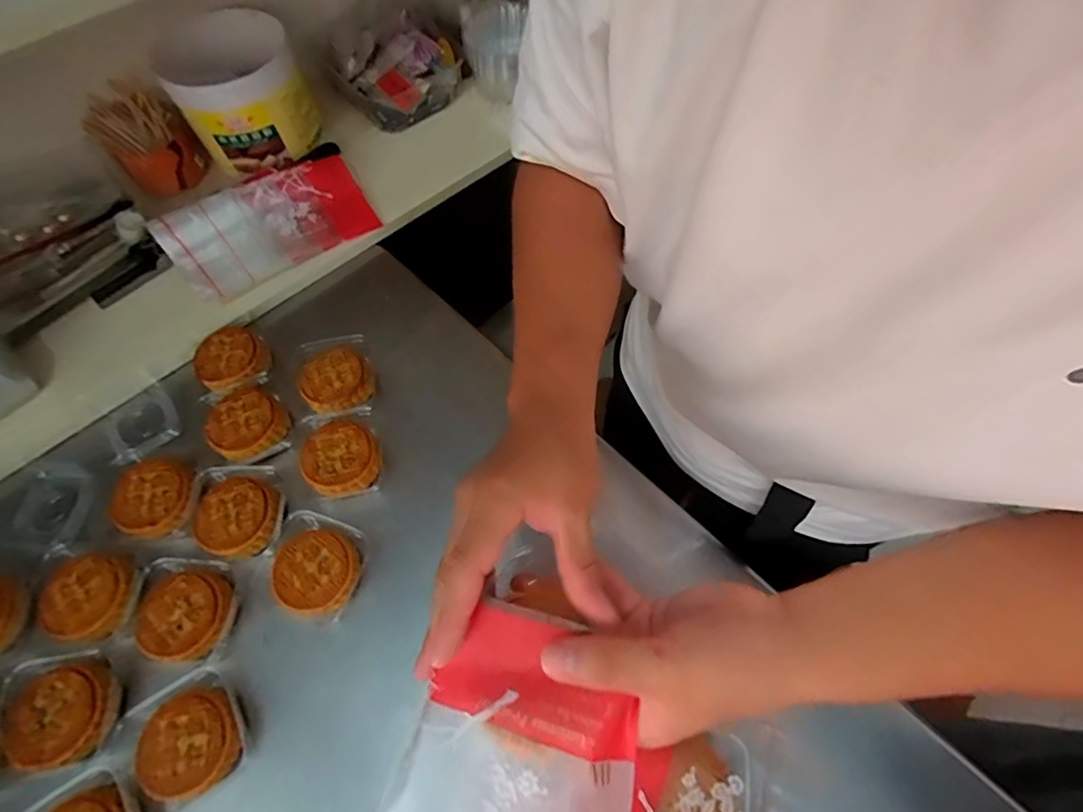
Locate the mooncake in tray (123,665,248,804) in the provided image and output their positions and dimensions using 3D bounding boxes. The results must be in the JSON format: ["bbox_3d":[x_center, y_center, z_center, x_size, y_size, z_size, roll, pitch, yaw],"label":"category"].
[{"bbox_3d":[-0.261,0.245,0.382,0.067,0.033,0.075,-31,67,-13],"label":"mooncake in tray"}]

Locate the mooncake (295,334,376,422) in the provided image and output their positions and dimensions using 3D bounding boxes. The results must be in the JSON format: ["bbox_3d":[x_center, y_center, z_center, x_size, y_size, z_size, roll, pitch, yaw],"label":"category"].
[{"bbox_3d":[-0.204,-0.025,0.512,0.076,0.037,0.087,-17,65,-7],"label":"mooncake"}]

